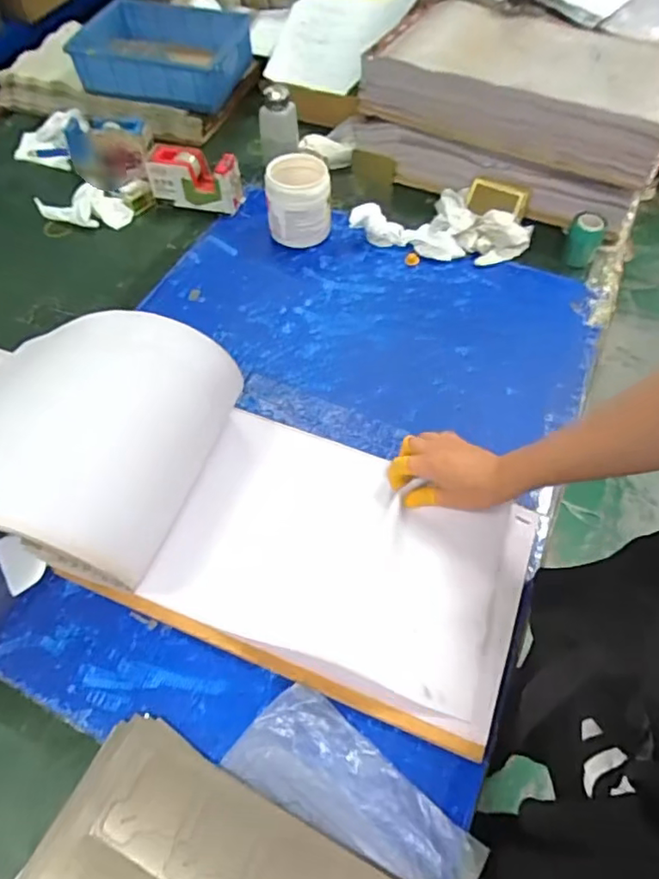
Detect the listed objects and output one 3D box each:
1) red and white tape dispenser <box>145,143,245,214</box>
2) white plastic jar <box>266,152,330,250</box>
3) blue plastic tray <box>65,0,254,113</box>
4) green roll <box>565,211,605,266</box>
[{"bbox_3d":[-0.213,-0.411,0.915,0.141,0.087,0.043,7,57,3],"label":"red and white tape dispenser"},{"bbox_3d":[-0.048,-0.358,0.873,0.092,0.106,0.085,1,57,-1],"label":"white plastic jar"},{"bbox_3d":[-0.284,-0.667,0.991,0.285,0.081,0.194,4,57,2],"label":"blue plastic tray"},{"bbox_3d":[0.383,-0.301,0.869,0.050,0.066,0.045,24,60,14],"label":"green roll"}]

